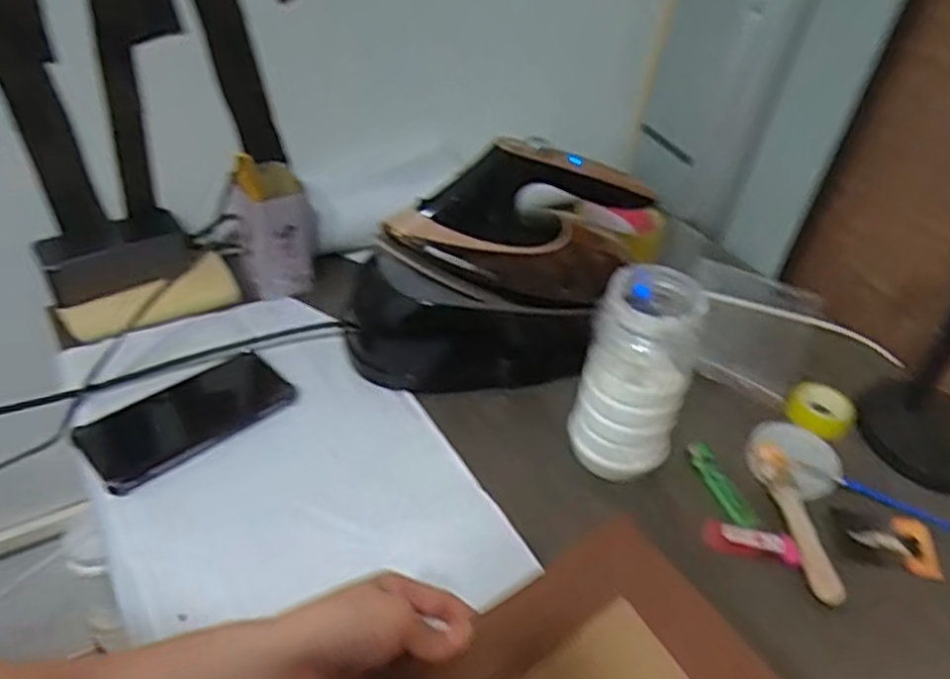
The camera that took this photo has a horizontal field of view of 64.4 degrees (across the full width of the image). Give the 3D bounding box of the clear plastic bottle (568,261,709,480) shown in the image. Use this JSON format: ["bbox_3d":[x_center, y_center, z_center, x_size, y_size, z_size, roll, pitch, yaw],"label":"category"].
[{"bbox_3d":[0.122,0.032,0.590,0.080,0.170,0.072,14,41,11],"label":"clear plastic bottle"}]

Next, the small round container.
[{"bbox_3d":[0.268,0.100,0.635,0.087,0.021,0.073,-13,44,-20],"label":"small round container"}]

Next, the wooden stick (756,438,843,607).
[{"bbox_3d":[0.250,0.141,0.586,0.024,0.021,0.135,-1,41,-7],"label":"wooden stick"}]

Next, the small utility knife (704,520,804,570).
[{"bbox_3d":[0.210,0.154,0.574,0.071,0.006,0.024,15,41,11],"label":"small utility knife"}]

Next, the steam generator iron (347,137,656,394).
[{"bbox_3d":[0.019,-0.067,0.651,0.261,0.171,0.118,2,40,-4],"label":"steam generator iron"}]

